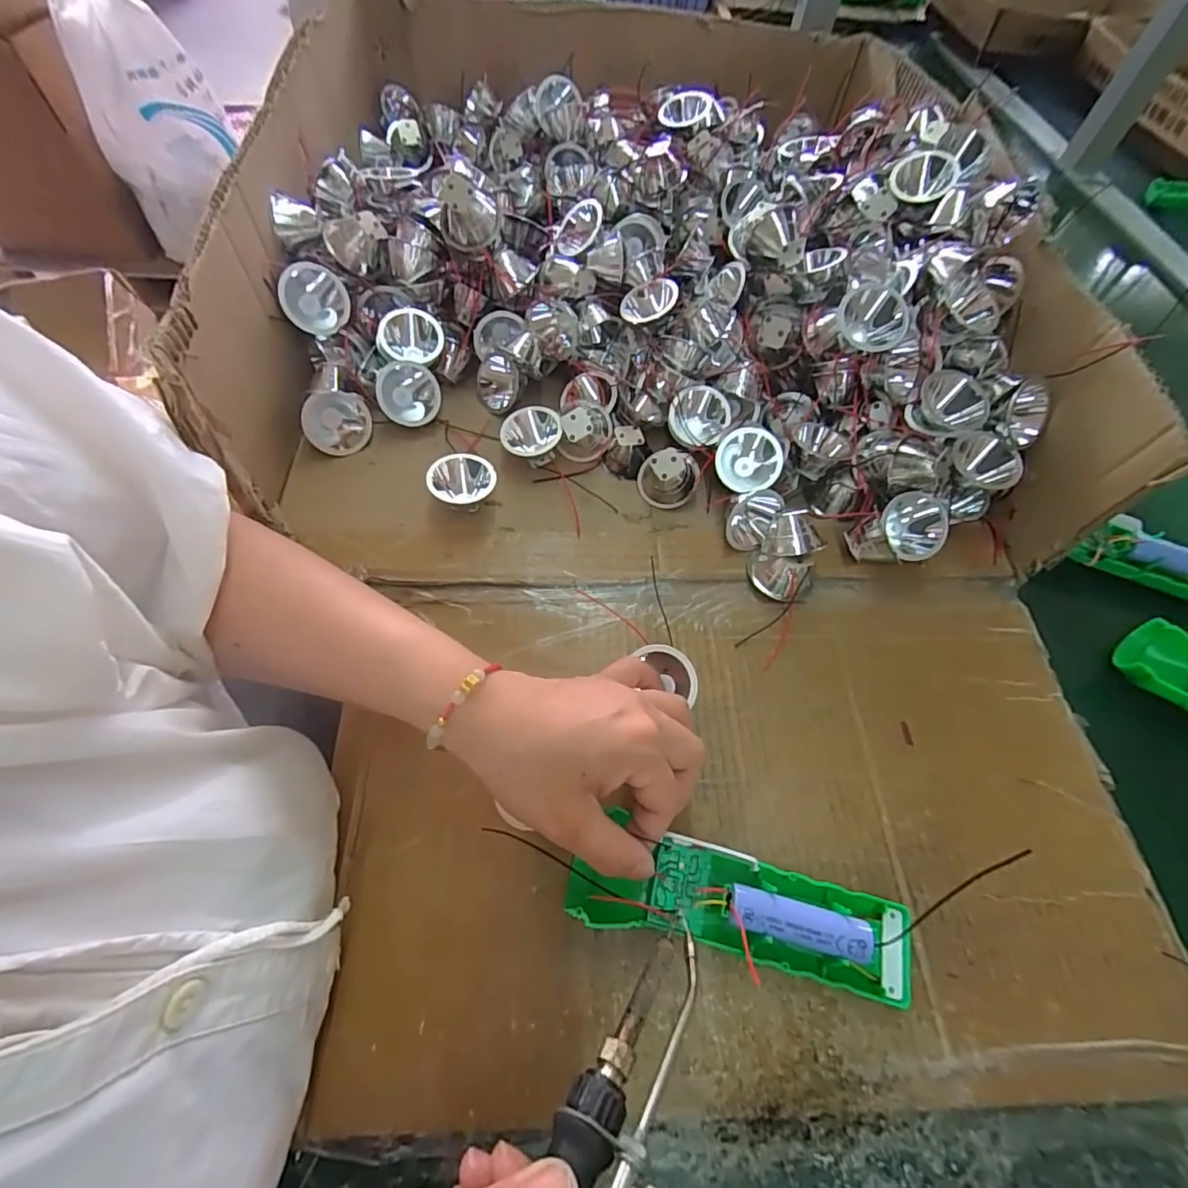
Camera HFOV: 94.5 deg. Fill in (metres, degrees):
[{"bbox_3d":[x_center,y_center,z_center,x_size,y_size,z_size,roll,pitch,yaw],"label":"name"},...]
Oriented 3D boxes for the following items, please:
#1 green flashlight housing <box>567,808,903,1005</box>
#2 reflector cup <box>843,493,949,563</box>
[{"bbox_3d":[0.068,0.146,0.256,0.157,0.023,0.045,12,63,2],"label":"green flashlight housing"},{"bbox_3d":[0.193,-0.035,0.350,0.043,0.046,0.036,-17,63,-8],"label":"reflector cup"}]

